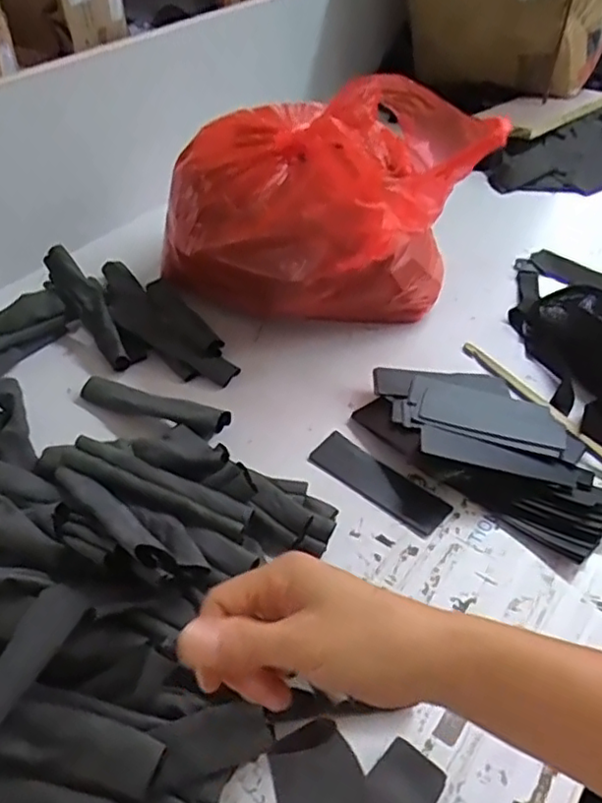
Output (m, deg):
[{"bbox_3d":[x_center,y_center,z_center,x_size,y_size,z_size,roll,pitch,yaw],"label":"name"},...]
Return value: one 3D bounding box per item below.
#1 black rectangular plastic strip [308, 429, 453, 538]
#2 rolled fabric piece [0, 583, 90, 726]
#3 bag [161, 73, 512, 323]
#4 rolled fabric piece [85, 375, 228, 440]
[{"bbox_3d":[0.078,0.082,0.652,0.149,0.010,0.051,30,51,30],"label":"black rectangular plastic strip"},{"bbox_3d":[-0.196,0.184,0.442,0.035,0.014,0.117,20,60,22],"label":"rolled fabric piece"},{"bbox_3d":[0.019,-0.244,0.780,0.327,0.227,0.272,-32,53,-28],"label":"bag"},{"bbox_3d":[-0.164,0.002,0.694,0.187,0.031,0.038,19,46,21],"label":"rolled fabric piece"}]

